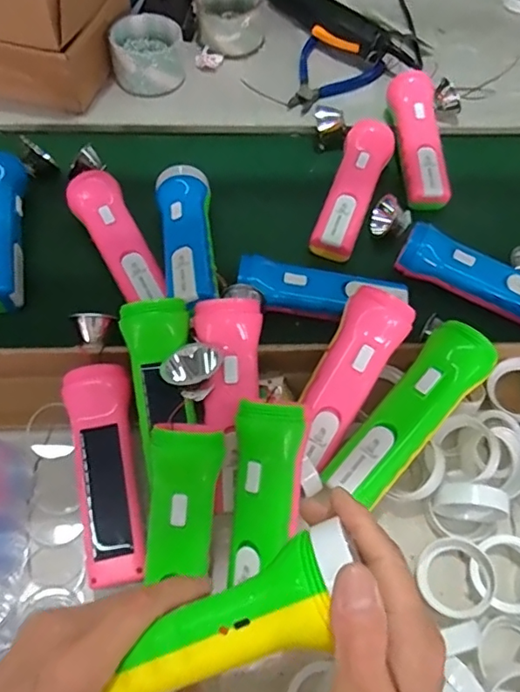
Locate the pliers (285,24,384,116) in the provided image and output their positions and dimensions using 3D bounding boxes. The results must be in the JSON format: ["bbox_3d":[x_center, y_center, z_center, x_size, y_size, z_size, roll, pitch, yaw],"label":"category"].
[{"bbox_3d":[0.078,-0.328,0.668,0.102,0.022,0.130,30,65,12],"label":"pliers"}]

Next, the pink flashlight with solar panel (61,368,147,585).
[{"bbox_3d":[-0.111,0.094,0.410,0.043,0.049,0.155,-11,64,-9],"label":"pink flashlight with solar panel"}]

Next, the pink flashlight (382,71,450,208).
[{"bbox_3d":[0.169,-0.224,0.605,0.045,0.047,0.164,-2,63,-4],"label":"pink flashlight"}]

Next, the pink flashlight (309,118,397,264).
[{"bbox_3d":[0.097,-0.163,0.573,0.046,0.041,0.164,20,64,7],"label":"pink flashlight"}]

